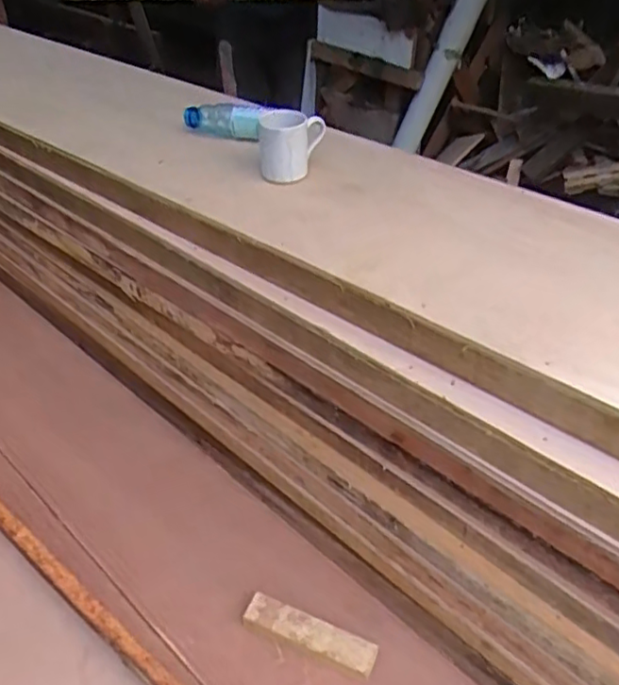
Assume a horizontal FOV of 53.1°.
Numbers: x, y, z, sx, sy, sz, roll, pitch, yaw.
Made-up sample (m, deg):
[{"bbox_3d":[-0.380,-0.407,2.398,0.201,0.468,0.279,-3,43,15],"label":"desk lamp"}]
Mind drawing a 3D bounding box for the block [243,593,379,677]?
[{"bbox_3d":[0.000,0.500,1.063,0.229,0.031,0.053,17,43,17],"label":"block"}]

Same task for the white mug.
[{"bbox_3d":[-0.033,-0.343,1.070,0.109,0.103,0.080,1,42,1],"label":"white mug"}]

